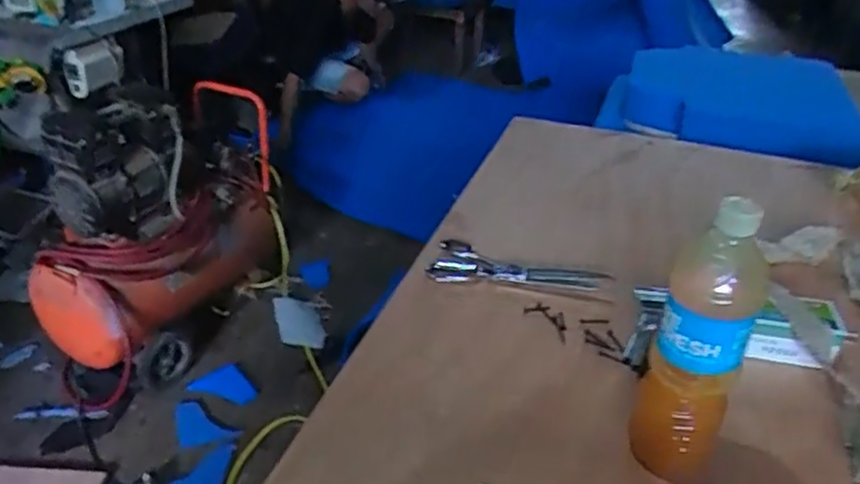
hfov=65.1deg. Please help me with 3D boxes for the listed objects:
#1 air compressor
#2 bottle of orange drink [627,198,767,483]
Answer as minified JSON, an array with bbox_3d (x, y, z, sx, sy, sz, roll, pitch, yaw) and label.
[{"bbox_3d":[-0.714,-0.065,1.755,0.407,0.611,0.710,23,38,28],"label":"air compressor"},{"bbox_3d":[0.238,0.091,0.593,0.077,0.263,0.063,17,35,21],"label":"bottle of orange drink"}]

